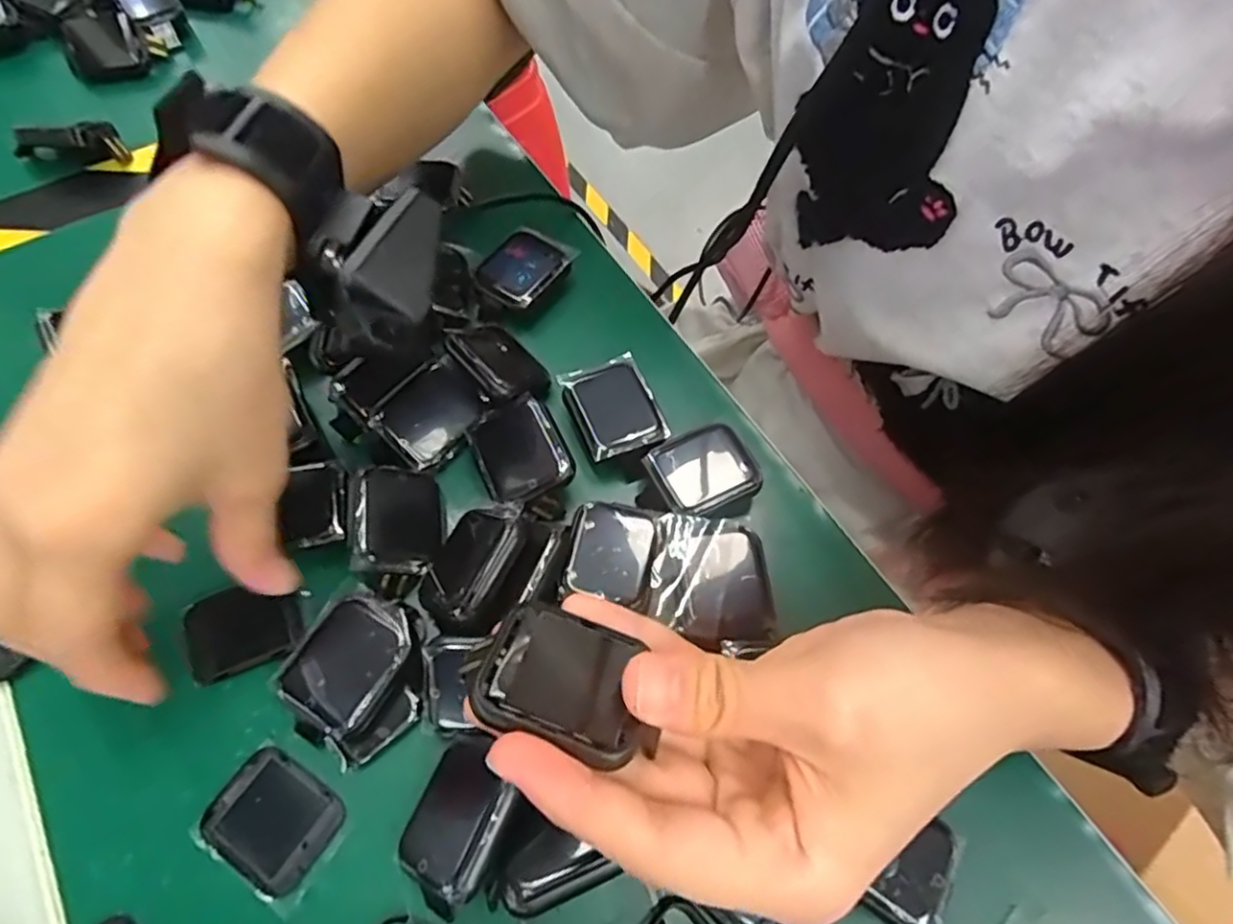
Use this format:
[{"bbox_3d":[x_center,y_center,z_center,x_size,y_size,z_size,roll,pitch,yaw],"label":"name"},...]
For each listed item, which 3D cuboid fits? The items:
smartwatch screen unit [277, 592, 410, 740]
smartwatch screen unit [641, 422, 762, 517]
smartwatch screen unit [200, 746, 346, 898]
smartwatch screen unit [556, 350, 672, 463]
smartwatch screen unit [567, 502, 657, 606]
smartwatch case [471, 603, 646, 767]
[{"bbox_3d":[-0.094,0.069,0.230,0.034,0.004,0.042,27,63,11],"label":"smartwatch screen unit"},{"bbox_3d":[0.036,0.005,0.276,0.042,0.013,0.035,-21,65,-12],"label":"smartwatch screen unit"},{"bbox_3d":[-0.115,0.119,0.220,0.040,0.004,0.033,31,66,14],"label":"smartwatch screen unit"},{"bbox_3d":[-0.001,-0.023,0.287,0.036,0.014,0.043,-19,65,-11],"label":"smartwatch screen unit"},{"bbox_3d":[-0.002,0.033,0.252,0.031,0.004,0.036,13,63,5],"label":"smartwatch screen unit"},{"bbox_3d":[-0.014,0.057,0.168,0.042,0.011,0.033,23,42,8],"label":"smartwatch case"}]

